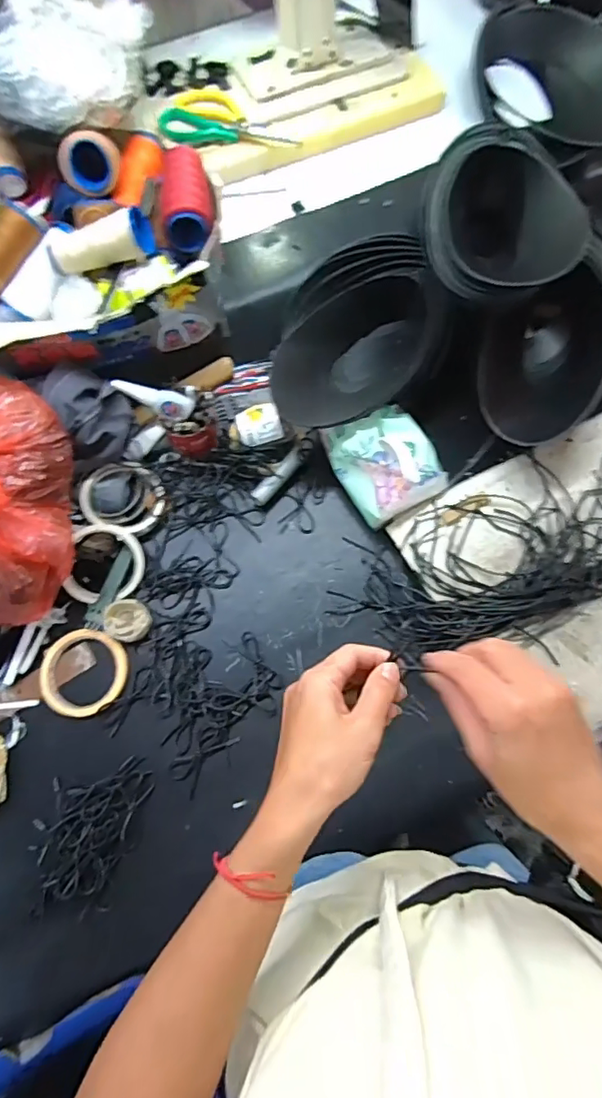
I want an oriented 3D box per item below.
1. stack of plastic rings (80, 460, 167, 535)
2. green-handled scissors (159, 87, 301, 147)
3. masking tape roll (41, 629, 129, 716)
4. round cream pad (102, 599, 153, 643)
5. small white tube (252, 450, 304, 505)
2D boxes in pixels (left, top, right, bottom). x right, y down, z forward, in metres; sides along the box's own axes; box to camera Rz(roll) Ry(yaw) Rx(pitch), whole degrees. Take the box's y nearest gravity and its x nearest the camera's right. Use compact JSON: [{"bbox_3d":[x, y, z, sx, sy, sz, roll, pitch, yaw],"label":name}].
[{"bbox_3d":[-0.212,-0.063,0.644,0.094,0.026,0.083,16,76,-7],"label":"stack of plastic rings"},{"bbox_3d":[-0.092,-0.571,0.712,0.182,0.019,0.095,16,76,6],"label":"green-handled scissors"},{"bbox_3d":[-0.245,0.139,0.603,0.095,0.017,0.093,0,74,2],"label":"masking tape roll"},{"bbox_3d":[-0.197,0.081,0.606,0.051,0.012,0.047,-1,89,-3],"label":"round cream pad"},{"bbox_3d":[-0.027,-0.089,0.646,0.020,0.018,0.082,39,79,11],"label":"small white tube"}]

